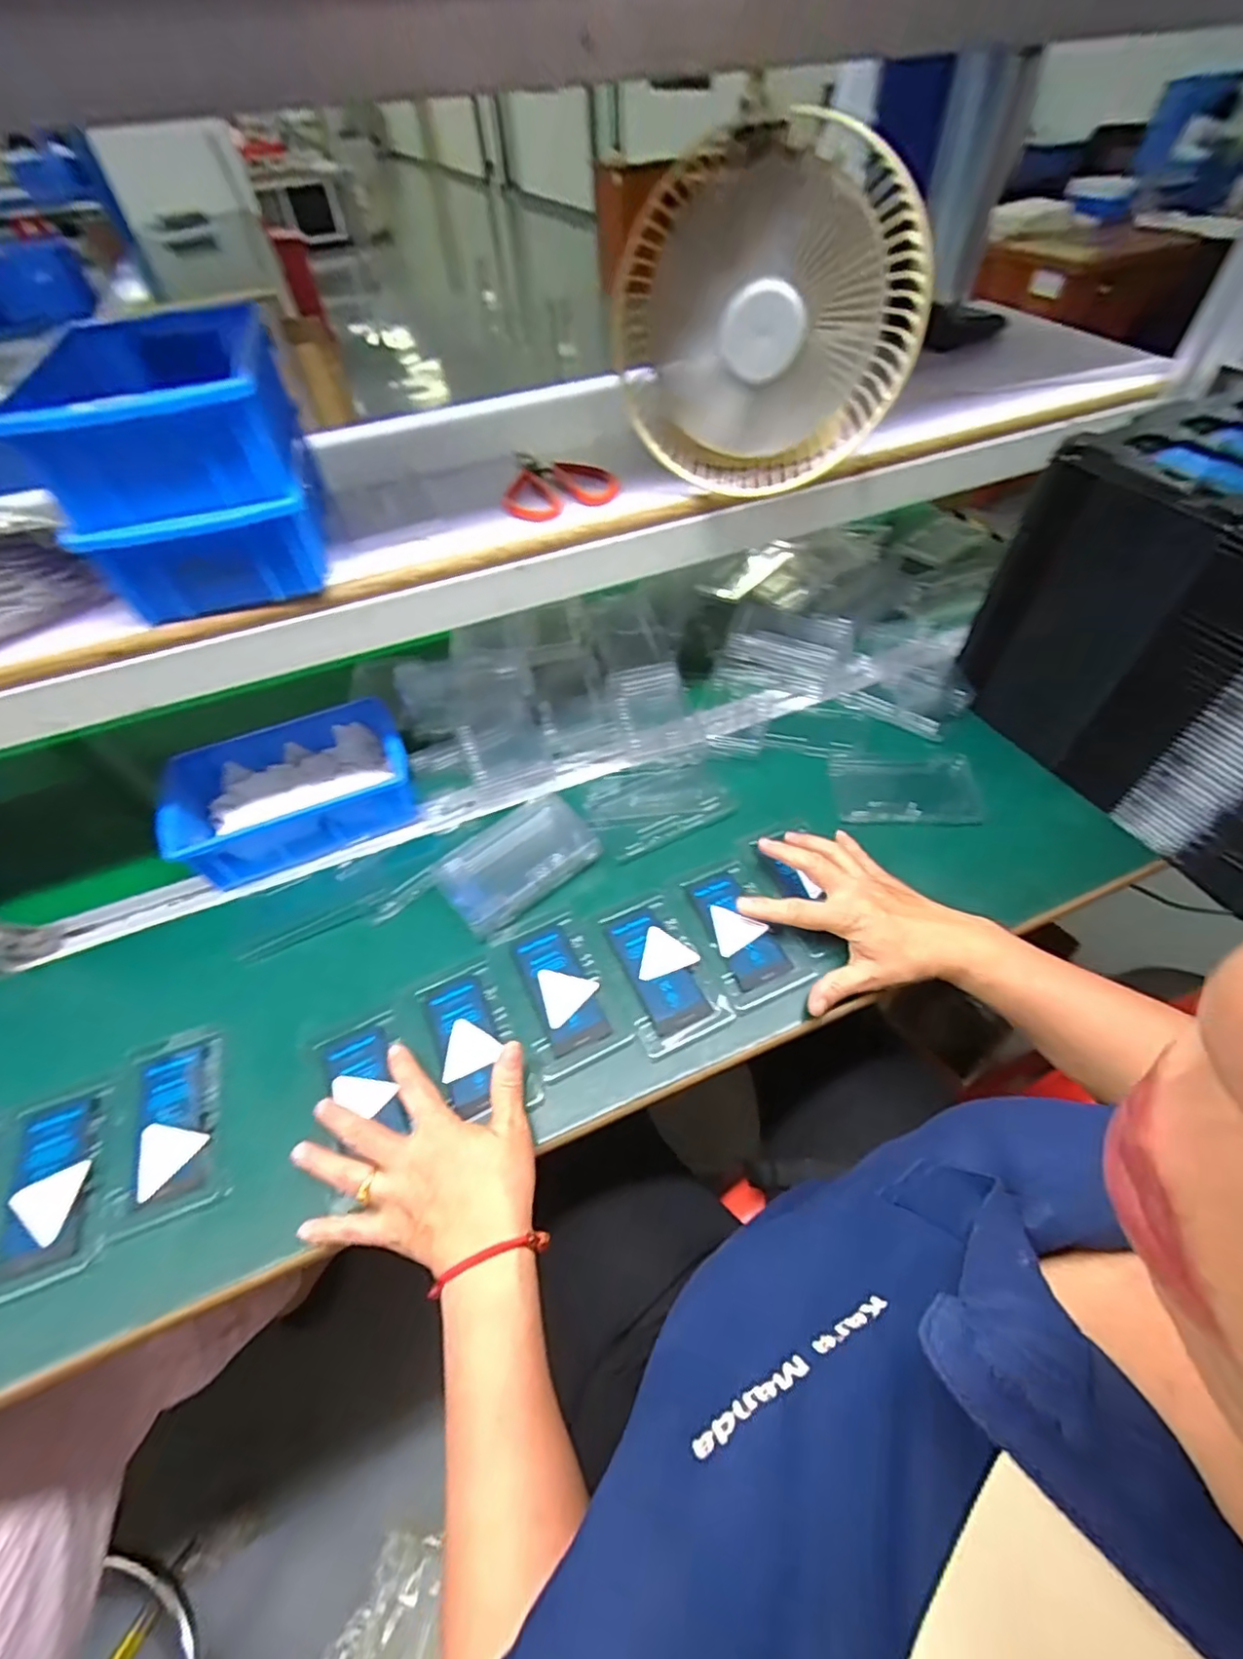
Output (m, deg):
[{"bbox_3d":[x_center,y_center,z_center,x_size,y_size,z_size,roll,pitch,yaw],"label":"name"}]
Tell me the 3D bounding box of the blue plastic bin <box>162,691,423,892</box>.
[{"bbox_3d":[-0.308,-0.040,0.587,0.208,0.058,0.144,-24,55,-15],"label":"blue plastic bin"}]

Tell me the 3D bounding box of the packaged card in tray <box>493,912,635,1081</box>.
[{"bbox_3d":[-0.048,0.122,0.479,0.070,0.006,0.119,-22,55,-14],"label":"packaged card in tray"}]

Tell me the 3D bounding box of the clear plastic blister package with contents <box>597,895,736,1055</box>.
[{"bbox_3d":[0.028,0.109,0.488,0.070,0.005,0.117,-24,55,-15],"label":"clear plastic blister package with contents"}]

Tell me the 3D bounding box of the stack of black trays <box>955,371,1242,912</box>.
[{"bbox_3d":[0.511,-0.160,0.519,0.218,0.248,0.310,-25,56,-16],"label":"stack of black trays"}]

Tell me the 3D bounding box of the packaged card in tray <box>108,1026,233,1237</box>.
[{"bbox_3d":[-0.320,0.204,0.433,0.068,0.004,0.127,-21,55,-13],"label":"packaged card in tray"}]

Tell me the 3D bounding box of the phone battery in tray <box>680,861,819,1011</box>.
[{"bbox_3d":[0.099,0.081,0.507,0.070,0.006,0.120,-19,54,-11],"label":"phone battery in tray"}]

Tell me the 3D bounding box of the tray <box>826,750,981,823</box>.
[{"bbox_3d":[0.270,-0.042,0.592,0.128,0.010,0.087,1,53,4],"label":"tray"}]

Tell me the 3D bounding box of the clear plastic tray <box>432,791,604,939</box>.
[{"bbox_3d":[-0.090,0.027,0.537,0.084,0.031,0.130,37,63,26],"label":"clear plastic tray"}]

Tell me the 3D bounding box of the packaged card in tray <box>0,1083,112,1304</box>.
[{"bbox_3d":[-0.382,0.237,0.411,0.072,0.004,0.118,-18,54,-11],"label":"packaged card in tray"}]

